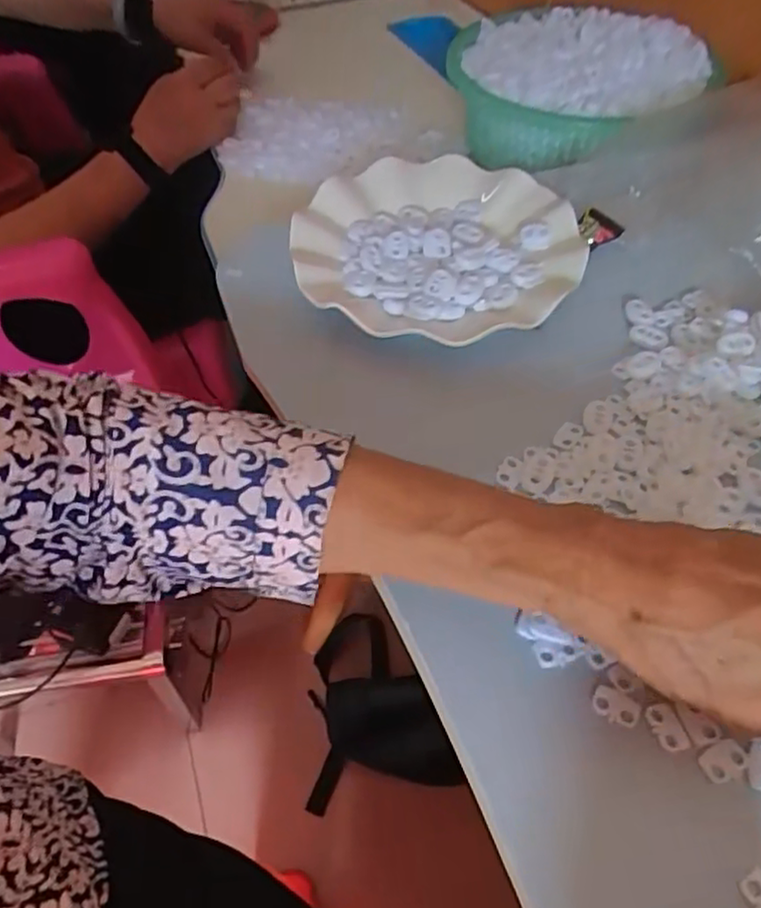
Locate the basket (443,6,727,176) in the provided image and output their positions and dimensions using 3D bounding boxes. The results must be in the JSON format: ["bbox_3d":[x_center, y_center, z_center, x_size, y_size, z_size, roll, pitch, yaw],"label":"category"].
[{"bbox_3d":[0.161,-0.320,0.594,0.218,0.065,0.175,26,57,22],"label":"basket"}]

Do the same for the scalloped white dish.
[{"bbox_3d":[0.035,-0.130,0.435,0.172,0.027,0.176,-1,52,2],"label":"scalloped white dish"}]

